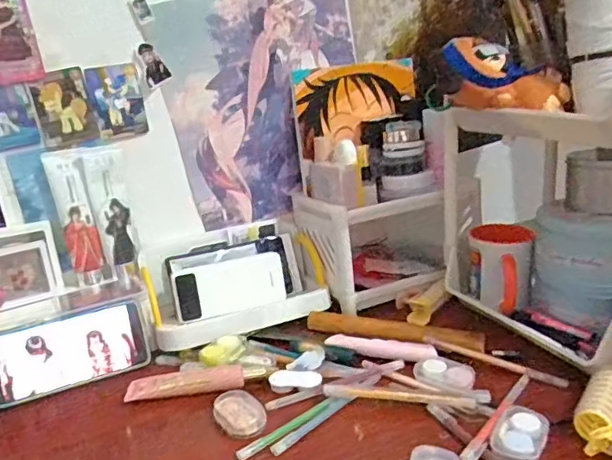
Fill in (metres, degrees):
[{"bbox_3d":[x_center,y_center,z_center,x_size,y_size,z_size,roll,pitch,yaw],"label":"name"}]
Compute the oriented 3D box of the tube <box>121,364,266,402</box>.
[{"bbox_3d":[-0.119,0.163,0.601,0.144,0.018,0.025,-6,18,-4],"label":"tube"}]

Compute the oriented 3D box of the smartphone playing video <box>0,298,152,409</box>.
[{"bbox_3d":[-0.265,0.136,0.628,0.167,0.081,0.012,-14,-2,-24],"label":"smartphone playing video"}]

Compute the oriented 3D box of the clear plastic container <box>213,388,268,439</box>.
[{"bbox_3d":[-0.066,0.180,0.549,0.044,0.018,0.057,-14,20,-28],"label":"clear plastic container"}]

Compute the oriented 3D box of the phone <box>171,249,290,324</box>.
[{"bbox_3d":[-0.100,0.074,0.739,0.144,0.069,0.008,-11,2,-16],"label":"phone"}]

